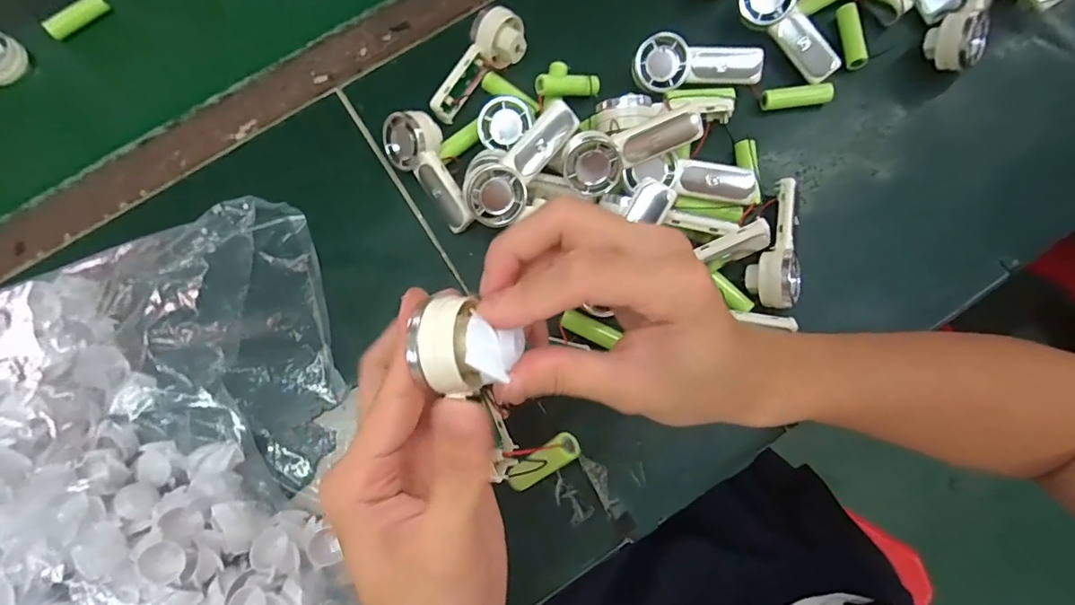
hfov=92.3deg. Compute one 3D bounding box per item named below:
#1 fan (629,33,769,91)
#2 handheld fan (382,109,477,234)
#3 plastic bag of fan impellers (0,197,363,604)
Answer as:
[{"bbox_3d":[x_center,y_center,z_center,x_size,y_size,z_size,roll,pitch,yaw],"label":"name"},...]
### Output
[{"bbox_3d":[0.118,-0.178,0.383,0.094,0.019,0.038,-8,101,-3],"label":"fan"},{"bbox_3d":[-0.072,-0.096,0.372,0.091,0.040,0.024,52,37,3],"label":"handheld fan"},{"bbox_3d":[-0.289,0.127,0.311,0.373,0.083,0.297,-27,79,-4],"label":"plastic bag of fan impellers"}]

